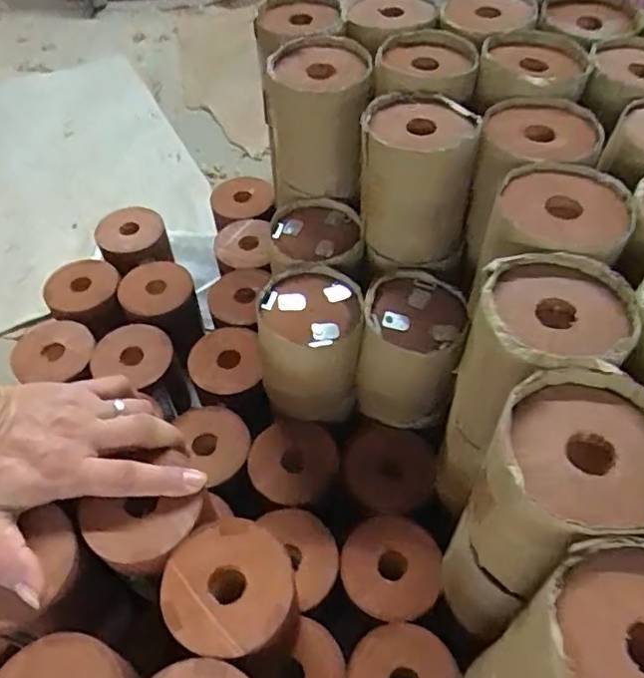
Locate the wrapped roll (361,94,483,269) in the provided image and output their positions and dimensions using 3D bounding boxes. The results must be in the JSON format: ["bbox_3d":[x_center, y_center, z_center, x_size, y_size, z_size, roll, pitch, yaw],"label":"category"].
[{"bbox_3d":[0.075,-0.125,0.471,0.082,0.108,0.082,-1,55,1],"label":"wrapped roll"}]

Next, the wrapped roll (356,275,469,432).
[{"bbox_3d":[0.073,0.013,0.502,0.081,0.104,0.094,7,56,7],"label":"wrapped roll"}]

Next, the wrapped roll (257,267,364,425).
[{"bbox_3d":[-0.008,0.007,0.512,0.080,0.114,0.088,-1,55,1],"label":"wrapped roll"}]

